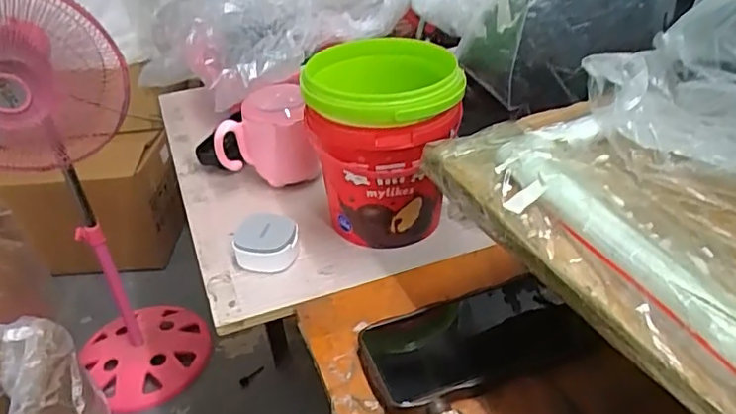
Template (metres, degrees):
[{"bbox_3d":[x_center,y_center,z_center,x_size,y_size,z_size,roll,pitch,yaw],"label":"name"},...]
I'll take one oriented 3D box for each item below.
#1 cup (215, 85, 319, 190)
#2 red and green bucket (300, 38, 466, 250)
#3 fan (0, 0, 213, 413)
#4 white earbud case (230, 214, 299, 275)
[{"bbox_3d":[-0.109,-0.066,0.620,0.096,0.093,0.081,-11,36,-11],"label":"cup"},{"bbox_3d":[0.015,-0.055,0.538,0.124,0.151,0.122,-2,35,2],"label":"red and green bucket"},{"bbox_3d":[-0.566,0.017,1.134,0.333,0.855,0.277,-28,42,-31],"label":"fan"},{"bbox_3d":[-0.090,0.029,0.538,0.055,0.030,0.053,-1,35,3],"label":"white earbud case"}]

